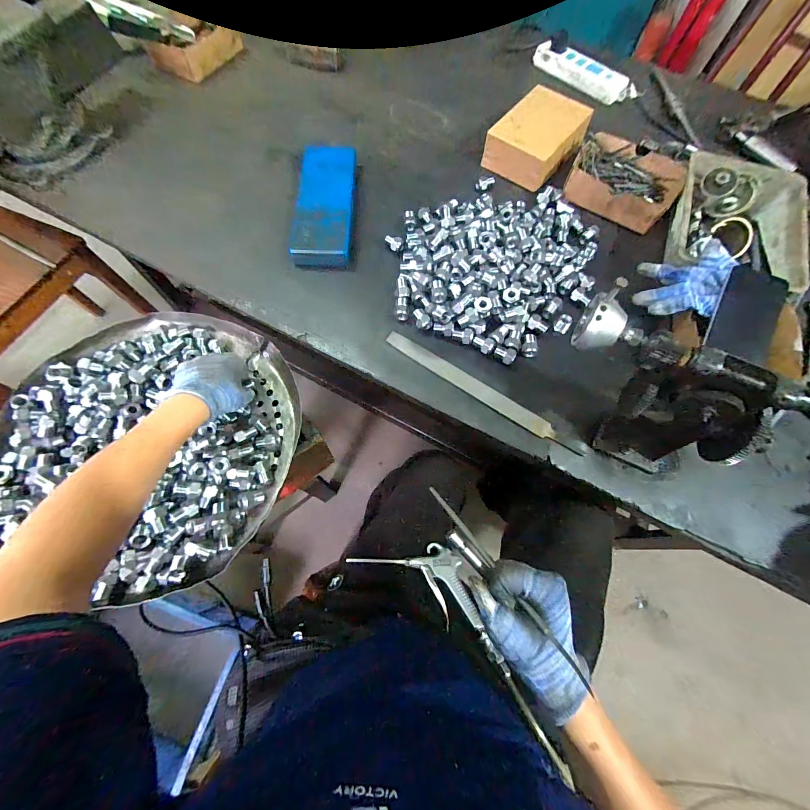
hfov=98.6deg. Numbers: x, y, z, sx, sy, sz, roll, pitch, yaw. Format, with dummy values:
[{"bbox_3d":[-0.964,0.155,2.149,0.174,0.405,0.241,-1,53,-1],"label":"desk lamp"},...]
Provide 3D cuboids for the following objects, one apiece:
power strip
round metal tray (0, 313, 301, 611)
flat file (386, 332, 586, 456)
[{"bbox_3d":[0.372,-0.694,0.727,0.227,0.037,0.041,39,72,12],"label":"power strip"},{"bbox_3d":[-0.333,0.031,0.469,0.373,0.057,0.350,1,69,-3],"label":"round metal tray"},{"bbox_3d":[0.100,-0.022,0.474,0.290,0.009,0.022,35,71,10],"label":"flat file"}]

